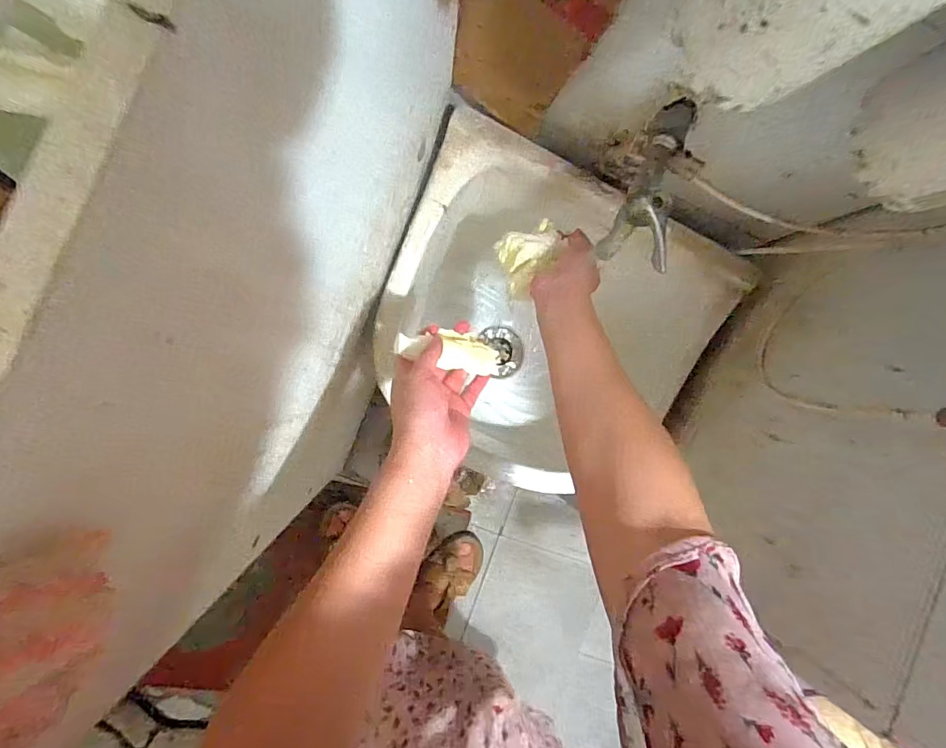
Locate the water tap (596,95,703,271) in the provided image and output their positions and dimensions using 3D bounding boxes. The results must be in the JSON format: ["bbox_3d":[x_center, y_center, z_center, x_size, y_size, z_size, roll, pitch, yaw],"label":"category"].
[{"bbox_3d":[0.175,-0.180,0.434,0.052,0.068,0.172,25,86,-9],"label":"water tap"}]

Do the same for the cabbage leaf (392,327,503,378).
[{"bbox_3d":[-0.022,-0.024,0.456,0.103,0.032,0.037,10,89,-24],"label":"cabbage leaf"}]

